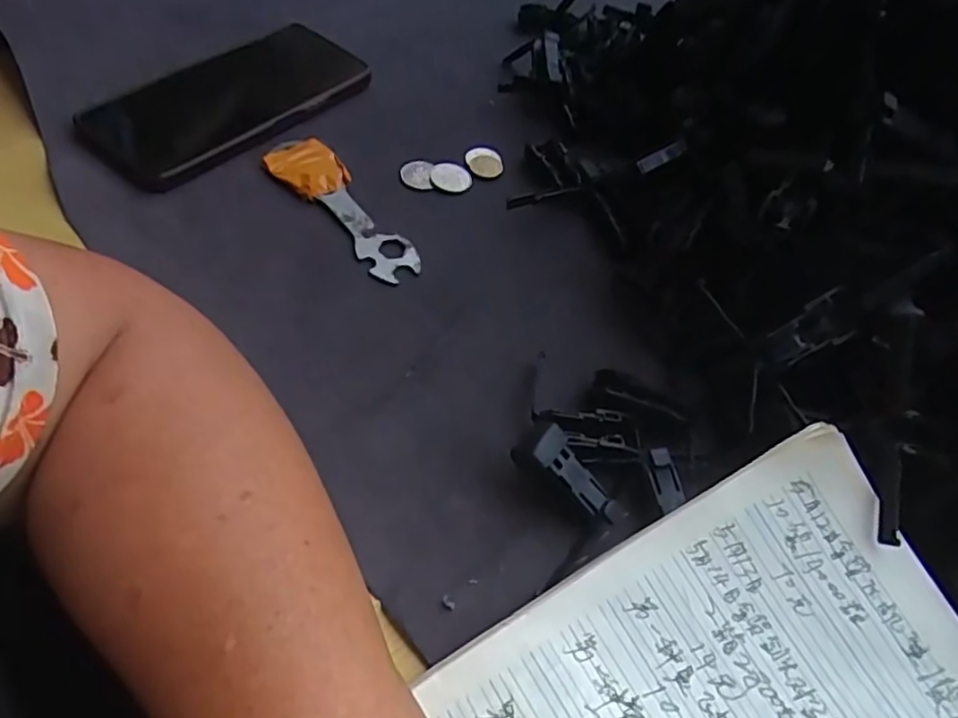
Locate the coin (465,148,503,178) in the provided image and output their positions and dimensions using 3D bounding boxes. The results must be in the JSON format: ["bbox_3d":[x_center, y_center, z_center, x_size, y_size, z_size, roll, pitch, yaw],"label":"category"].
[{"bbox_3d":[0.003,-0.122,0.406,0.020,0.004,0.025,-22,61,-18],"label":"coin"}]

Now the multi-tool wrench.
[{"bbox_3d":[-0.077,-0.086,0.363,0.035,0.008,0.118,-31,64,-23],"label":"multi-tool wrench"}]

